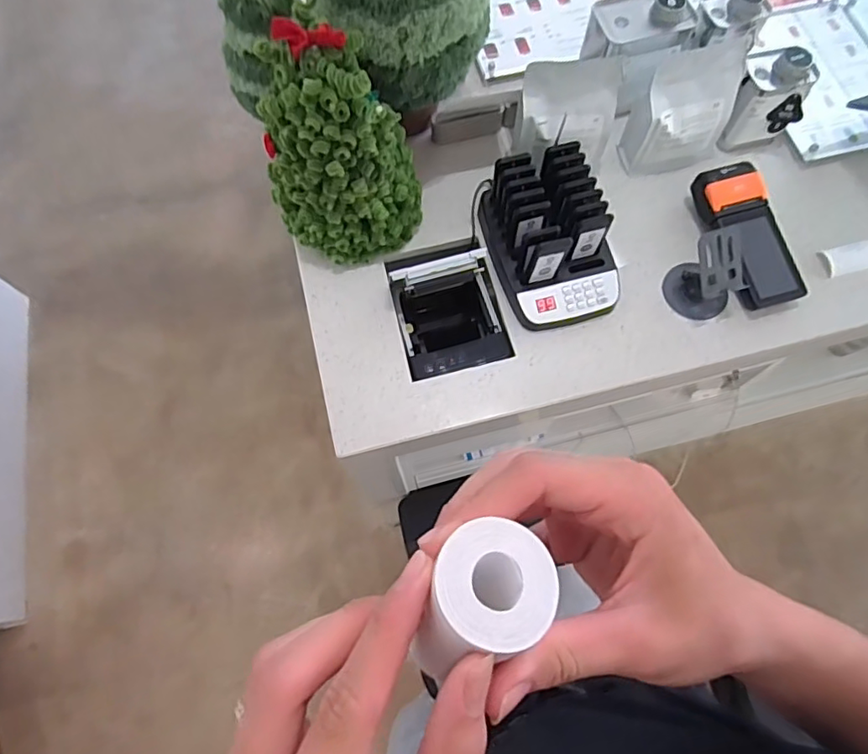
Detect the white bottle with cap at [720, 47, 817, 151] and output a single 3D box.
[{"bbox_3d":[0.483,-0.404,0.831,0.097,0.128,0.085,13,70,5],"label":"white bottle with cap"}]

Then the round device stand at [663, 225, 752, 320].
[{"bbox_3d":[0.360,-0.133,0.748,0.082,0.093,0.085,0,69,0],"label":"round device stand"}]

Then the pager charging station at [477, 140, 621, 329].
[{"bbox_3d":[0.160,-0.185,0.763,0.152,0.104,0.208,-15,70,-5],"label":"pager charging station"}]

